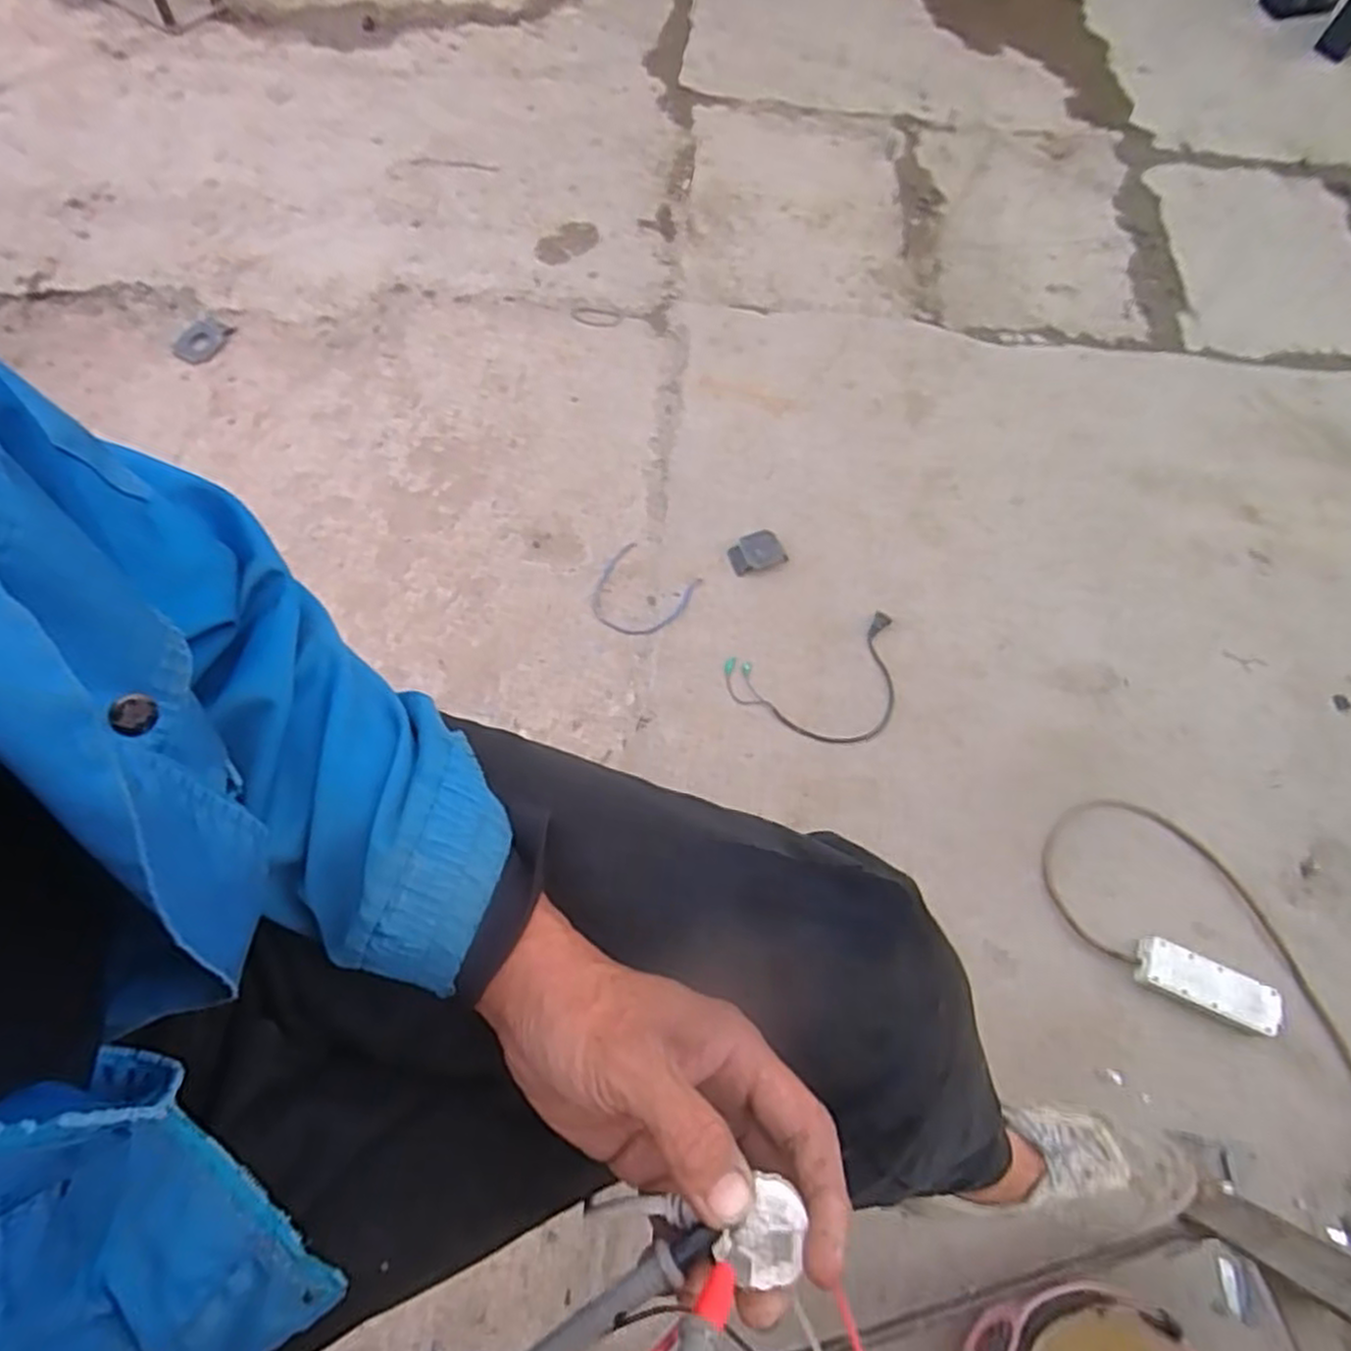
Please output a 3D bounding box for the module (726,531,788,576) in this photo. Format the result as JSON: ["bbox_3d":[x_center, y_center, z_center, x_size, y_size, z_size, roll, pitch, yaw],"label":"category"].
[{"bbox_3d":[0.125,-0.191,1.178,0.086,0.019,0.054,-24,71,-12],"label":"module"}]

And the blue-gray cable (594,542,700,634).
[{"bbox_3d":[-0.053,-0.122,1.126,0.137,0.011,0.143,1,68,-2],"label":"blue-gray cable"}]

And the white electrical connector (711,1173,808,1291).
[{"bbox_3d":[0.029,0.197,0.269,0.028,0.008,0.031,8,68,1],"label":"white electrical connector"}]

